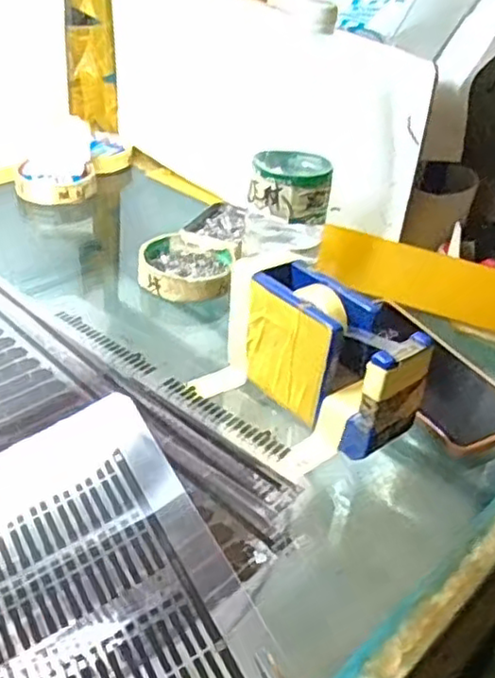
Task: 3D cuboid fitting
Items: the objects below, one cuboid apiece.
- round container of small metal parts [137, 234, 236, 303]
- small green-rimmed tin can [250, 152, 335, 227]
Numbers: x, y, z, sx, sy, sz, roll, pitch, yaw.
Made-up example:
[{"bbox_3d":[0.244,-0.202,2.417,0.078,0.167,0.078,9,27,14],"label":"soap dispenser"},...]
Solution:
[{"bbox_3d":[-0.052,-0.062,0.573,0.078,0.024,0.086,7,35,1],"label":"round container of small metal parts"},{"bbox_3d":[0.036,-0.124,0.531,0.061,0.037,0.070,11,35,8],"label":"small green-rimmed tin can"}]

